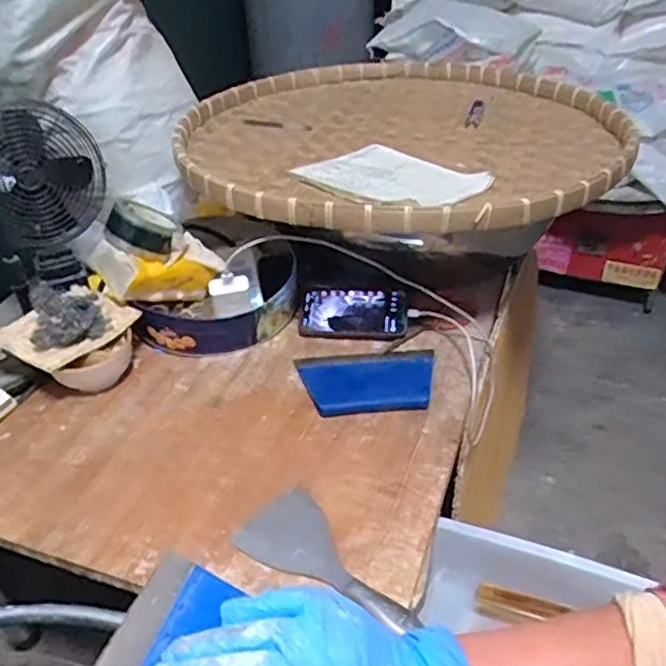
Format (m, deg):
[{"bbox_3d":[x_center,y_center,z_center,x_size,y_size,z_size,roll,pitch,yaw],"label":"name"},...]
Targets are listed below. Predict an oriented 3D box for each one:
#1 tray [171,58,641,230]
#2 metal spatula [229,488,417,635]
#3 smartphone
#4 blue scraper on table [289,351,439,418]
[{"bbox_3d":[0.100,-0.337,1.087,0.704,0.078,0.777,11,38,17],"label":"tray"},{"bbox_3d":[-0.008,0.228,0.631,0.091,0.020,0.200,-30,44,-33],"label":"metal spatula"},{"bbox_3d":[0.030,-0.029,0.952,0.161,0.015,0.075,3,72,12],"label":"smartphone"},{"bbox_3d":[0.048,0.062,0.857,0.183,0.010,0.118,-4,36,-3],"label":"blue scraper on table"}]

